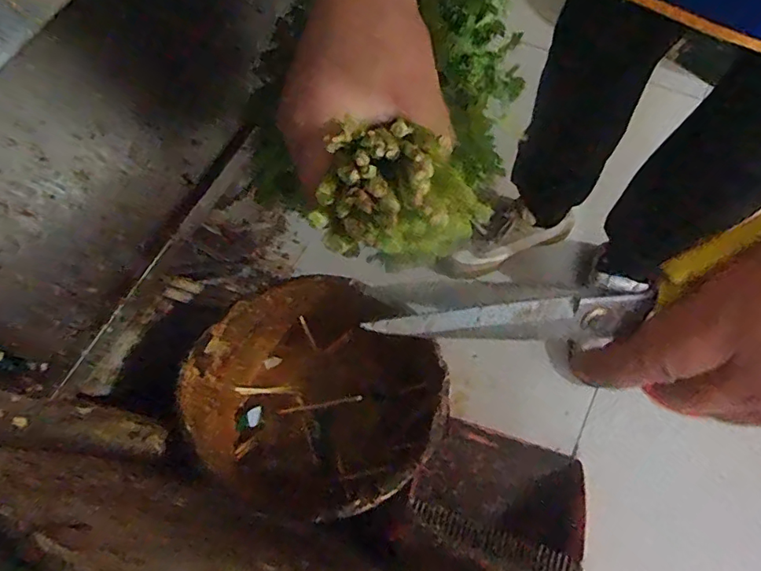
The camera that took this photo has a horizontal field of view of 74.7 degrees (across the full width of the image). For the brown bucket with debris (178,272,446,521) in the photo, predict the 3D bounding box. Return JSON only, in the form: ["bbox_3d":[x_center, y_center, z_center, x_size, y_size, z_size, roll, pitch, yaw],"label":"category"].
[{"bbox_3d":[-0.078,0.171,0.727,0.284,0.302,0.291,-1,70,2],"label":"brown bucket with debris"}]

